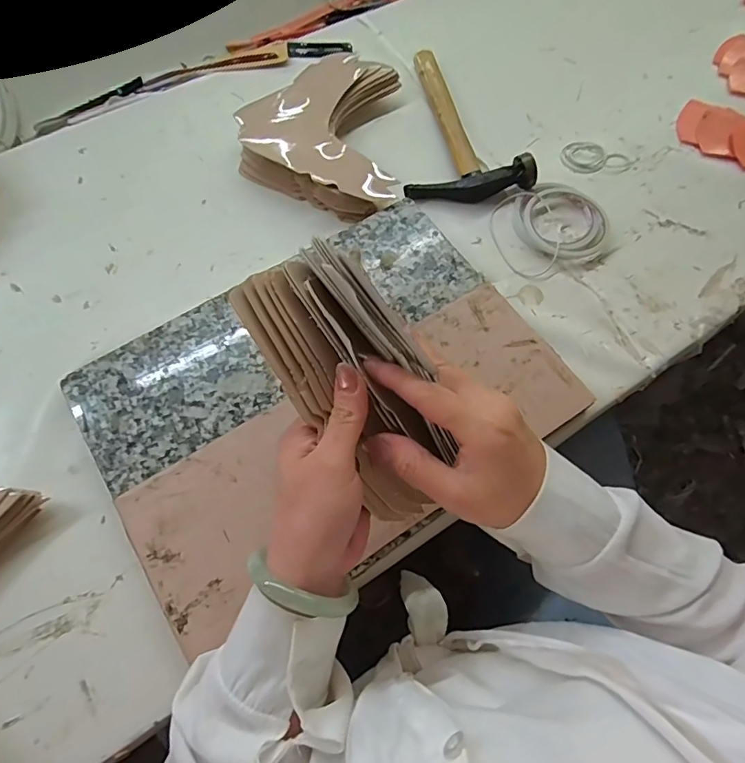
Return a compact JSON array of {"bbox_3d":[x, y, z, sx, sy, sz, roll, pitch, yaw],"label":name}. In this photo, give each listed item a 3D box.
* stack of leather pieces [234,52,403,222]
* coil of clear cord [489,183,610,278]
[{"bbox_3d":[-0.061,-0.278,0.546,0.174,0.050,0.208,0,68,-2],"label":"stack of leather pieces"},{"bbox_3d":[0.187,-0.168,0.518,0.123,0.016,0.097,-25,71,-12],"label":"coil of clear cord"}]

